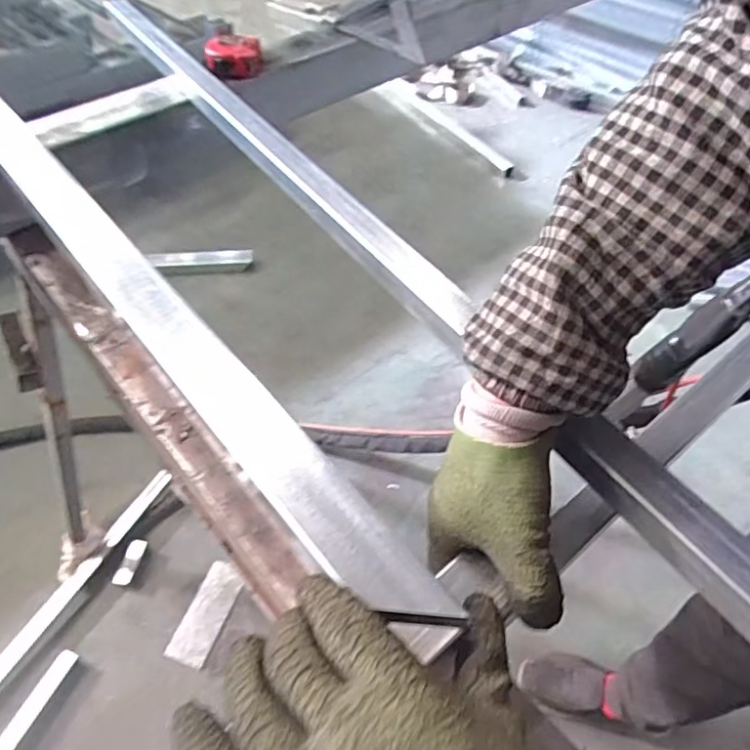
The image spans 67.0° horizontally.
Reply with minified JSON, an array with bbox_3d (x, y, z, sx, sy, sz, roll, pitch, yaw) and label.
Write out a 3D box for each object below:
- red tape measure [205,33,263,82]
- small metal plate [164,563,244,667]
[{"bbox_3d":[-0.191,-0.428,0.761,0.071,0.043,0.064,-15,52,-11],"label":"red tape measure"},{"bbox_3d":[-0.337,0.478,1.143,0.077,0.005,0.191,19,58,10],"label":"small metal plate"}]

